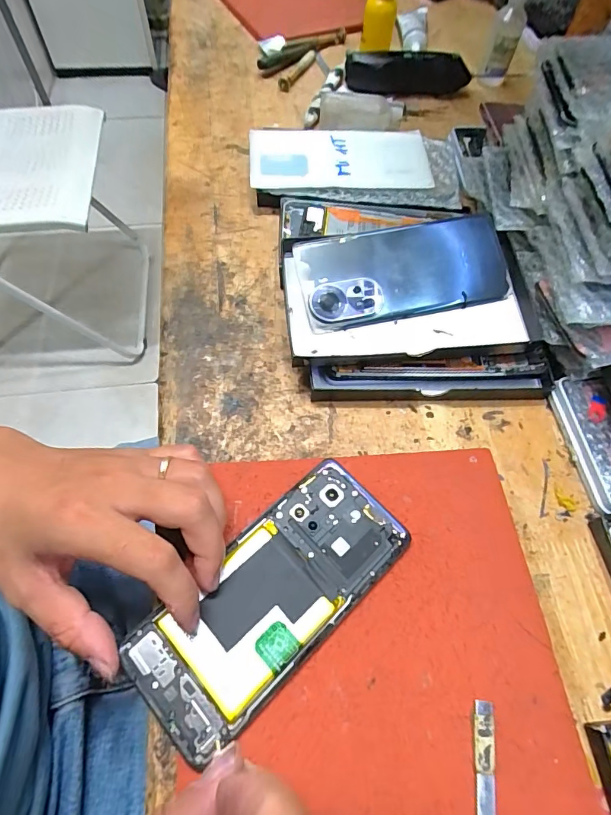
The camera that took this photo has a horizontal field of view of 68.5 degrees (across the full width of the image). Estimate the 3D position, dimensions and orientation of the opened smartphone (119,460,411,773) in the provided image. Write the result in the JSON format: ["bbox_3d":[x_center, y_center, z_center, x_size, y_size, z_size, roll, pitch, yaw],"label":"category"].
[{"bbox_3d":[-0.017,0.103,0.251,0.071,0.005,0.159,41,66,19],"label":"opened smartphone"}]

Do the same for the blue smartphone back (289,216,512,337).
[{"bbox_3d":[0.072,-0.101,0.335,0.151,0.010,0.070,-11,85,-4],"label":"blue smartphone back"}]

